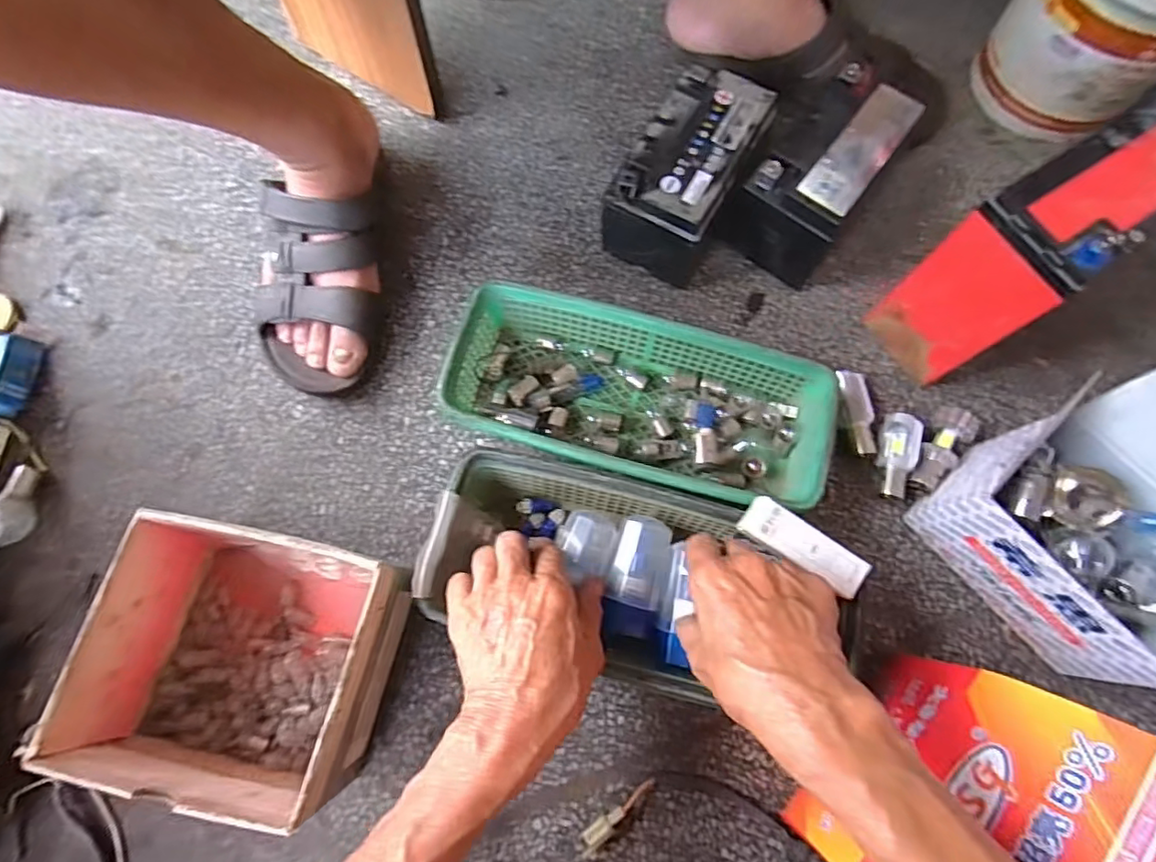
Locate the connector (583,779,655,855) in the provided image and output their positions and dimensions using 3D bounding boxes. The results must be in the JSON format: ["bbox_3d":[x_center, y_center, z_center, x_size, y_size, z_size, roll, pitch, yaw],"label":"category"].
[{"bbox_3d":[0.026,0.265,0.399,0.063,0.012,0.014,-41,78,-12],"label":"connector"}]

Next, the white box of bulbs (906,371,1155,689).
[{"bbox_3d":[0.350,0.065,0.367,0.112,0.194,0.164,-41,78,-12],"label":"white box of bulbs"}]

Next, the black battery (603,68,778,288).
[{"bbox_3d":[0.094,-0.214,0.500,0.090,0.097,0.153,29,74,7],"label":"black battery"}]

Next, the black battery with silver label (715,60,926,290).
[{"bbox_3d":[0.205,-0.216,0.501,0.093,0.097,0.144,34,75,9],"label":"black battery with silver label"}]

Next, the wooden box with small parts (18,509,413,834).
[{"bbox_3d":[-0.209,0.148,0.380,0.170,0.105,0.147,12,73,3],"label":"wooden box with small parts"}]

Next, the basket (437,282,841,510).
[{"bbox_3d":[0.046,-0.022,0.455,0.287,0.062,0.132,16,73,4],"label":"basket"}]

